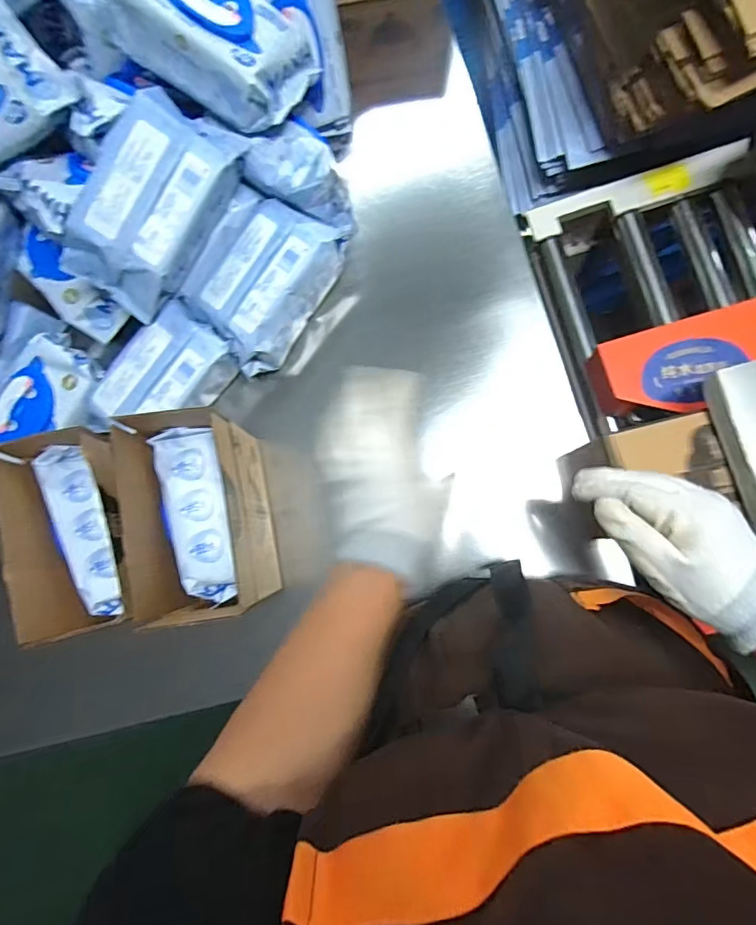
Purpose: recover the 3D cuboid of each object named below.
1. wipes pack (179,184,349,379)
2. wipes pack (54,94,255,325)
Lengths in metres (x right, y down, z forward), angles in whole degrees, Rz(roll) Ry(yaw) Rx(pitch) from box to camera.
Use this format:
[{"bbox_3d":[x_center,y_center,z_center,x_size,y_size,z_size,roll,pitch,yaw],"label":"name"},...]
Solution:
[{"bbox_3d":[-0.140,-0.213,0.605,0.132,0.064,0.186,36,90,10],"label":"wipes pack"},{"bbox_3d":[-0.241,-0.277,0.545,0.121,0.064,0.221,33,94,-12],"label":"wipes pack"}]

